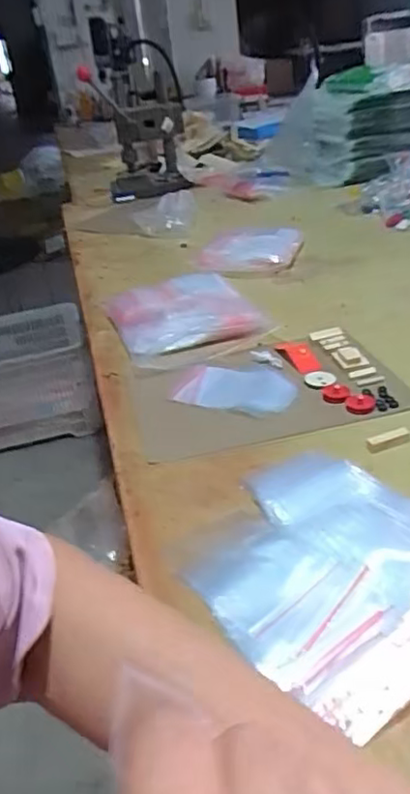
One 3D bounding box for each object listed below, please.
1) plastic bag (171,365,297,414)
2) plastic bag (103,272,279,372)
[{"bbox_3d":[0.037,-0.011,0.734,0.138,0.009,0.087,5,30,22],"label":"plastic bag"},{"bbox_3d":[-0.026,-0.114,0.894,0.194,0.049,0.226,-15,29,-13],"label":"plastic bag"}]

